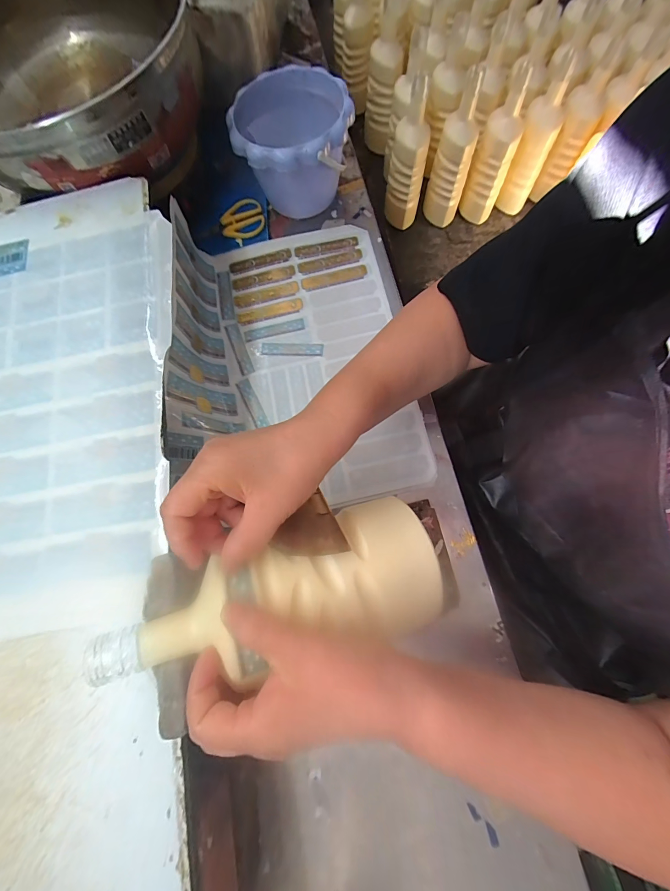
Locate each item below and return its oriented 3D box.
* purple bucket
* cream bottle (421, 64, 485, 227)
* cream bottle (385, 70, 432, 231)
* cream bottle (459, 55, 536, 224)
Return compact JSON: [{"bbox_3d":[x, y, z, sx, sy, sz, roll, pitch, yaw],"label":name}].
[{"bbox_3d":[-0.059,-0.402,0.476,0.151,0.124,0.146,0,73,2],"label":"purple bucket"},{"bbox_3d":[0.247,-0.591,0.717,0.077,0.241,0.067,12,74,5],"label":"cream bottle"},{"bbox_3d":[0.148,-0.577,0.697,0.069,0.227,0.082,7,74,4],"label":"cream bottle"},{"bbox_3d":[0.332,-0.605,0.712,0.075,0.249,0.081,19,75,7],"label":"cream bottle"}]

